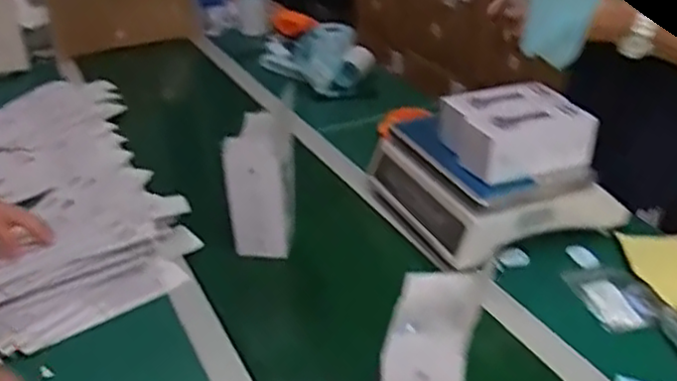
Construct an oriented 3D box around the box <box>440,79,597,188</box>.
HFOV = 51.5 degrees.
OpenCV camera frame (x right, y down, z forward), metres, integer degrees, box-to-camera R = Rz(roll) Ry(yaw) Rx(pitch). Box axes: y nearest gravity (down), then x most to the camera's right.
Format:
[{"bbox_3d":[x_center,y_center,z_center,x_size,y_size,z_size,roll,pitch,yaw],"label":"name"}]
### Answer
[{"bbox_3d":[0.251,-0.085,0.988,0.170,0.068,0.156,-13,31,-15],"label":"box"}]

